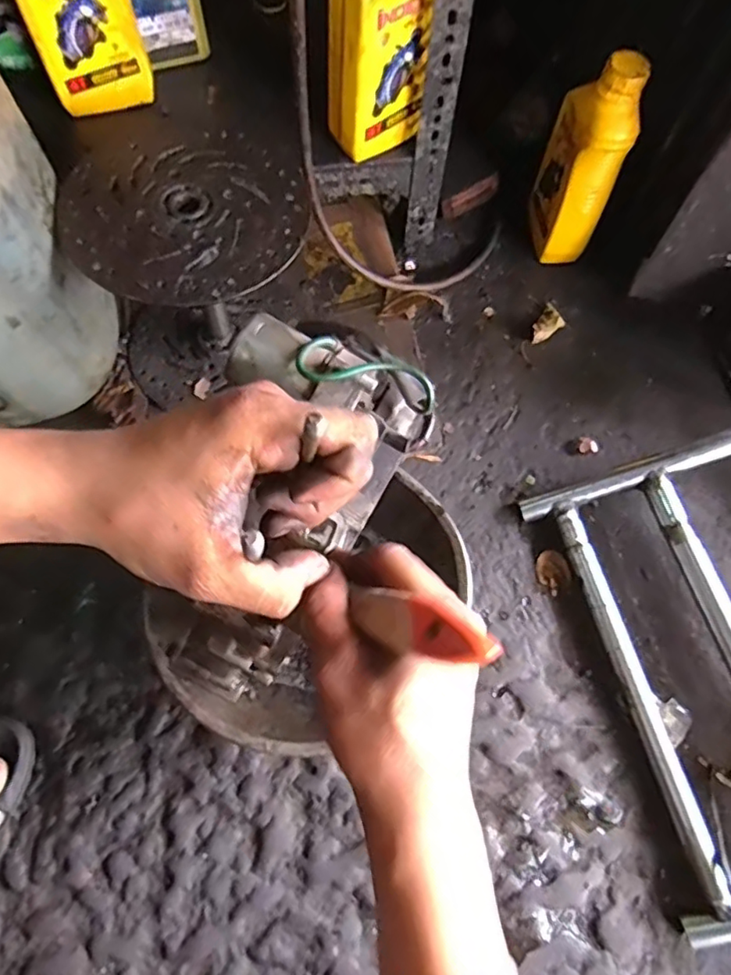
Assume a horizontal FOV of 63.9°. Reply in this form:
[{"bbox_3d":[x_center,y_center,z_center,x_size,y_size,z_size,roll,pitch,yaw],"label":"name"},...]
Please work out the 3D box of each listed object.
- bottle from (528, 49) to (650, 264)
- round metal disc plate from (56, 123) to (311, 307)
[{"bbox_3d":[0.249,-0.374,0.673,0.050,0.228,0.095,-6,69,-4],"label":"bottle"},{"bbox_3d":[-0.159,-0.247,0.520,0.204,0.013,0.203,1,68,-3],"label":"round metal disc plate"}]

